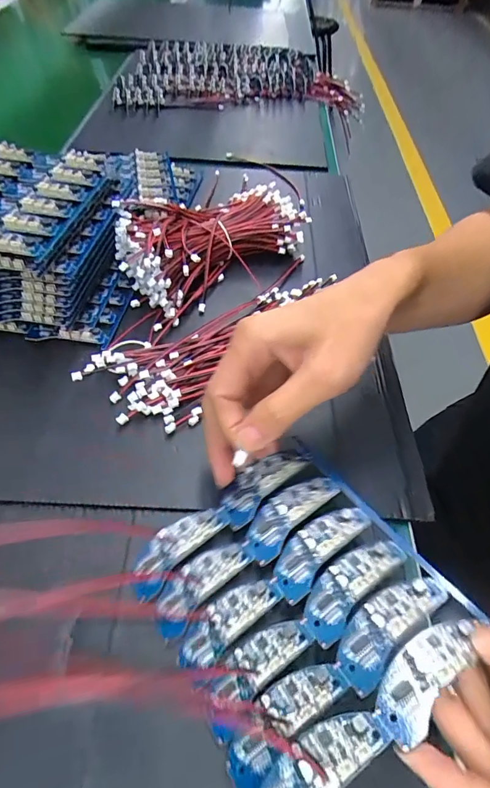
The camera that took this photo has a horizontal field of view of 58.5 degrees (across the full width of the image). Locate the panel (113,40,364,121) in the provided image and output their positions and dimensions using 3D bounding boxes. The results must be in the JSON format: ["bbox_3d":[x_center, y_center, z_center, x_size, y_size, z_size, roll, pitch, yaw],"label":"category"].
[{"bbox_3d":[-0.009,-0.609,0.831,0.453,0.041,0.290,-5,51,-7],"label":"panel"}]

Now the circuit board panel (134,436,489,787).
[{"bbox_3d":[0.025,0.105,0.230,0.131,0.022,0.145,-33,49,-15],"label":"circuit board panel"}]

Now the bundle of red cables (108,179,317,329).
[{"bbox_3d":[-0.040,-0.162,0.433,0.194,0.055,0.123,-35,60,-27],"label":"bundle of red cables"}]

